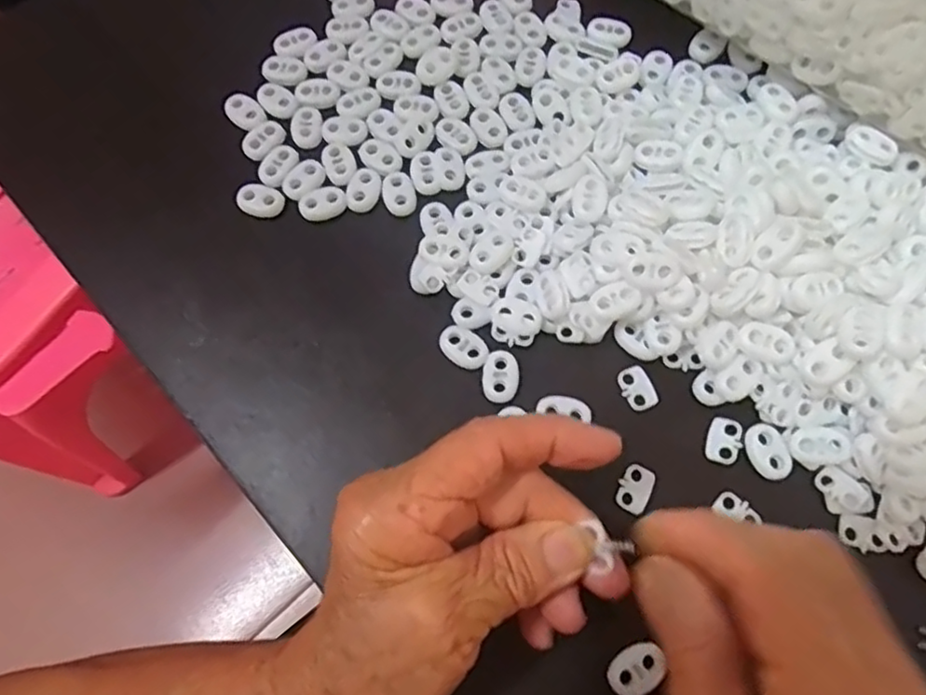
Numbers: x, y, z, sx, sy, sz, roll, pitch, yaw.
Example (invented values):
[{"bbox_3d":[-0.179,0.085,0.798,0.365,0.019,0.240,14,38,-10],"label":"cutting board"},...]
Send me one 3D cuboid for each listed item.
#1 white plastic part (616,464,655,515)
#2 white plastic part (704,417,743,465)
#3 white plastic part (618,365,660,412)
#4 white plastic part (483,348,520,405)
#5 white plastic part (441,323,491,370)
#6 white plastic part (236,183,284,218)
[{"bbox_3d":[0.070,0.057,0.260,0.013,0.004,0.019,27,75,11],"label":"white plastic part"},{"bbox_3d":[0.108,0.038,0.266,0.013,0.004,0.019,19,73,9],"label":"white plastic part"},{"bbox_3d":[0.074,0.017,0.275,0.013,0.004,0.019,-25,72,-6],"label":"white plastic part"},{"bbox_3d":[0.016,0.012,0.274,0.015,0.004,0.023,0,72,2],"label":"white plastic part"},{"bbox_3d":[0.001,0.000,0.280,0.022,0.004,0.015,36,76,13],"label":"white plastic part"},{"bbox_3d":[-0.096,-0.071,0.307,0.020,0.009,0.013,11,72,6],"label":"white plastic part"}]

